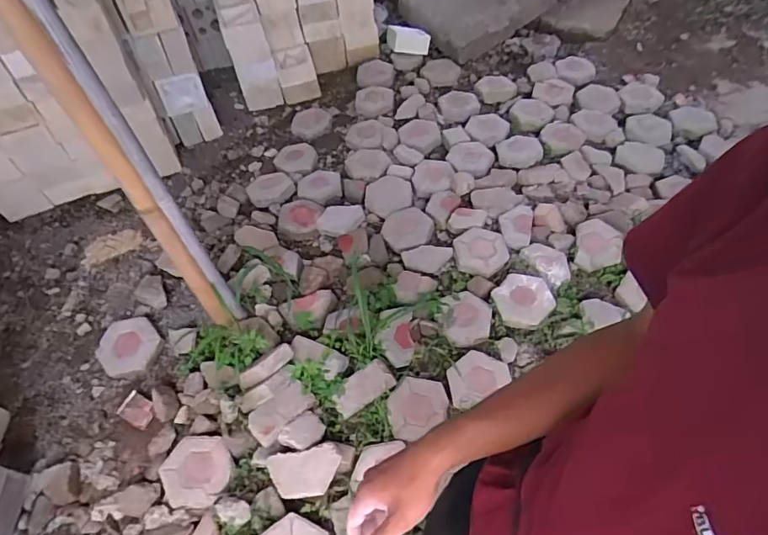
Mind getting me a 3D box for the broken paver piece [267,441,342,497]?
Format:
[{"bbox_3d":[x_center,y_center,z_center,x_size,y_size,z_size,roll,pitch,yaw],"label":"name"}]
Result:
[{"bbox_3d":[-0.230,0.604,1.417,0.220,0.055,0.139,-14,71,-6],"label":"broken paver piece"}]

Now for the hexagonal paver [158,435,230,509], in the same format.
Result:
[{"bbox_3d":[-0.570,0.611,1.447,0.198,0.044,0.202,-7,52,0],"label":"hexagonal paver"}]

